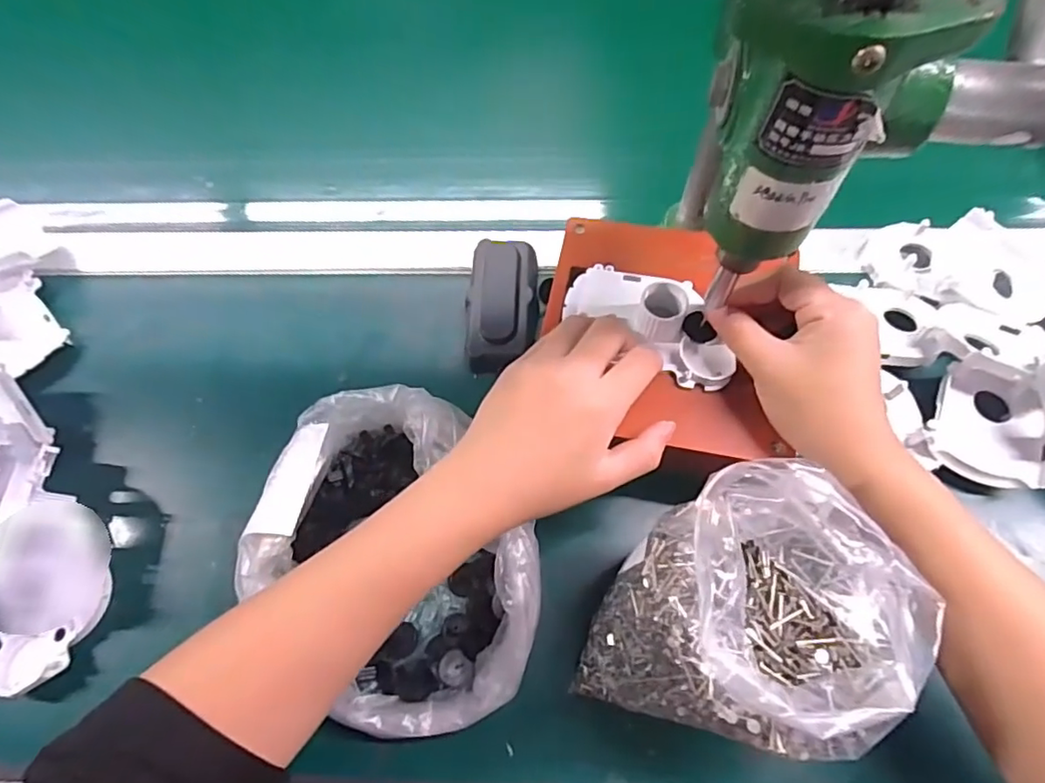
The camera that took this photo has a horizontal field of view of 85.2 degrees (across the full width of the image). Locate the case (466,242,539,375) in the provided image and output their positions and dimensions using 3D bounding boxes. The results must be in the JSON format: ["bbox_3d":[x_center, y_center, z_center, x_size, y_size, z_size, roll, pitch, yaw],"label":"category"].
[{"bbox_3d":[-0.015,-0.064,0.426,0.052,0.029,0.102,-2,66,1],"label":"case"}]

